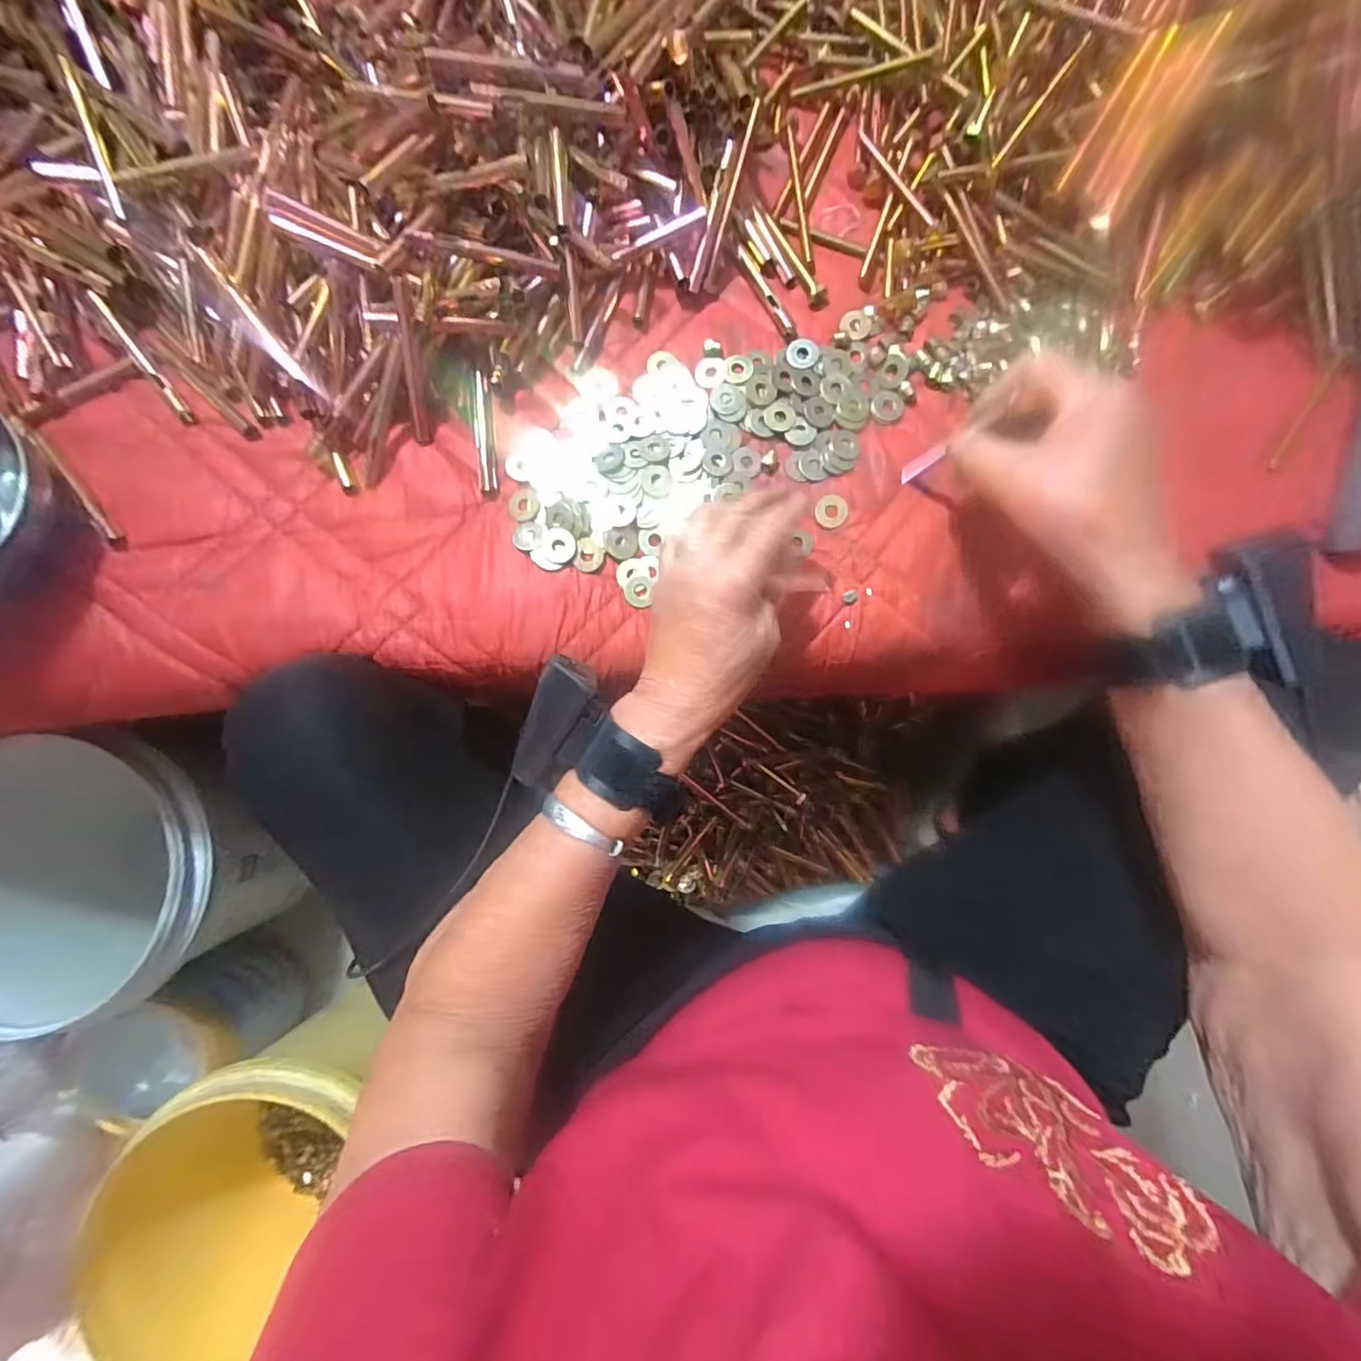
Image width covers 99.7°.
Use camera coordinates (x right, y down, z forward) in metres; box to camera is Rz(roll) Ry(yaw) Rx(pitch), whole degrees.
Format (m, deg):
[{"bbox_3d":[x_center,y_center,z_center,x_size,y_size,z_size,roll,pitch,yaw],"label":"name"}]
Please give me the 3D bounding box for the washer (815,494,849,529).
[{"bbox_3d":[0.101,-0.113,0.383,0.022,0.004,0.022,0,84,-1],"label":"washer"}]

